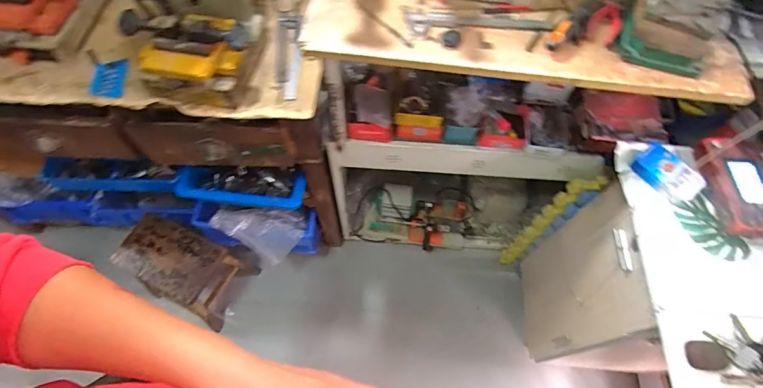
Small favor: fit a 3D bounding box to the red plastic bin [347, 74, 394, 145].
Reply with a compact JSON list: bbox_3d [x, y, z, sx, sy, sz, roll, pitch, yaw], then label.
[{"bbox_3d":[-0.024,-0.198,0.877,0.103,0.086,0.137,-2,63,-3],"label":"red plastic bin"}]

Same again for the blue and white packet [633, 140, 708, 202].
[{"bbox_3d":[0.485,-0.036,0.669,0.102,0.028,0.069,40,68,17],"label":"blue and white packet"}]

